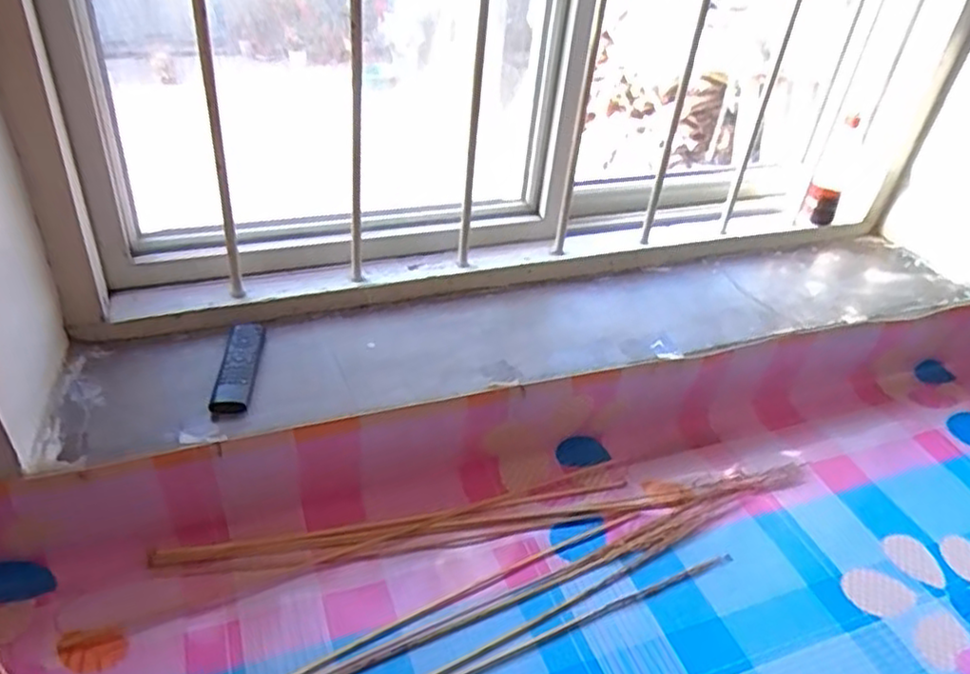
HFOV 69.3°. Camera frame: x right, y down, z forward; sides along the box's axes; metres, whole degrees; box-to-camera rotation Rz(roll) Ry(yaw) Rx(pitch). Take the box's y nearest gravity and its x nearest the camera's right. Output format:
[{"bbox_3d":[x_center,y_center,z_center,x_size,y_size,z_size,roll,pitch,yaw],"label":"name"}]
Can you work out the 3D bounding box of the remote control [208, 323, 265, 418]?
[{"bbox_3d":[-0.324,0.036,0.927,0.049,0.018,0.183,1,37,-8],"label":"remote control"}]

